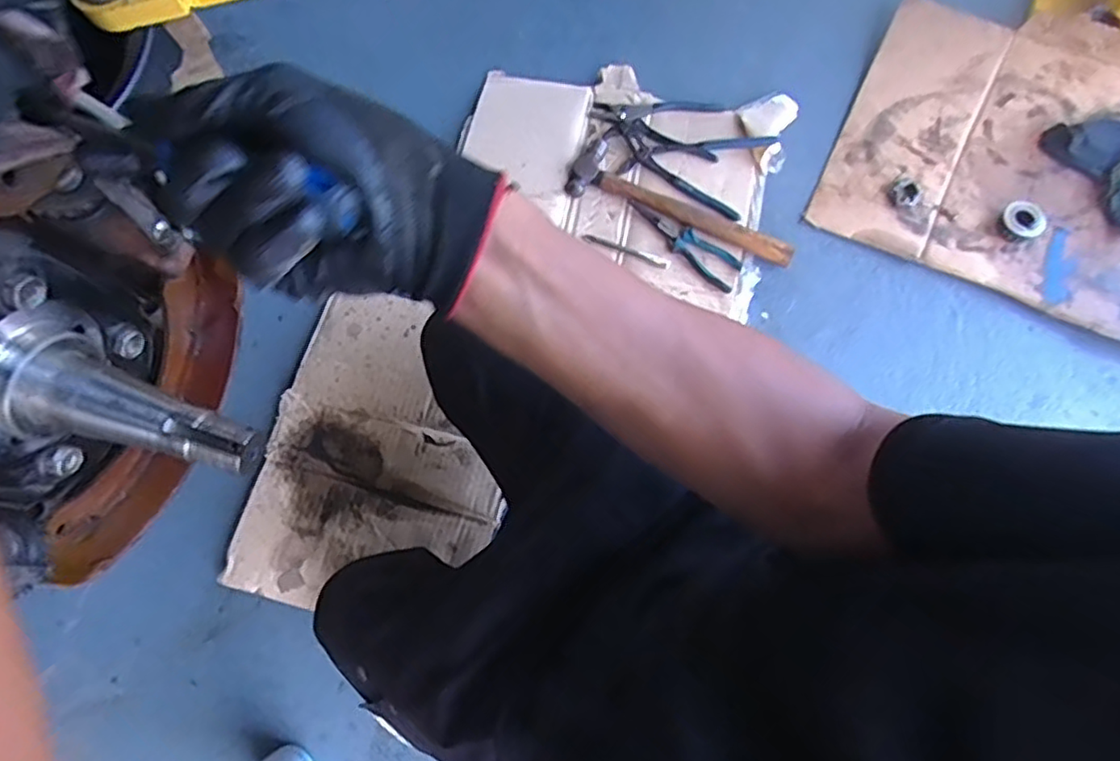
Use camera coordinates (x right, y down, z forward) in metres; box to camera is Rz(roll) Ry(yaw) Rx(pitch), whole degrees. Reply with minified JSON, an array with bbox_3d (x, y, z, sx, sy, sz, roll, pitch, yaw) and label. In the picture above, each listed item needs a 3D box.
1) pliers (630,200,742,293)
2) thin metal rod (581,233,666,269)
[{"bbox_3d":[0.179,-0.200,0.935,0.181,0.024,0.046,35,80,9],"label":"pliers"},{"bbox_3d":[0.095,-0.192,0.945,0.129,0.013,0.013,19,78,6],"label":"thin metal rod"}]

